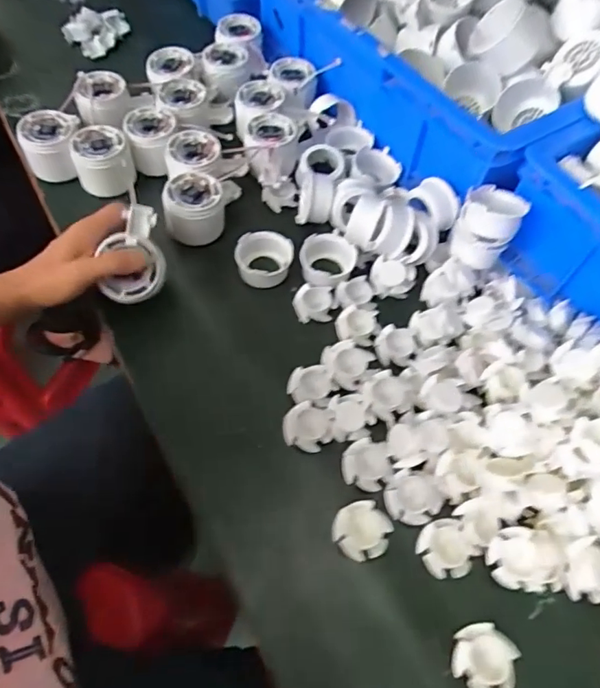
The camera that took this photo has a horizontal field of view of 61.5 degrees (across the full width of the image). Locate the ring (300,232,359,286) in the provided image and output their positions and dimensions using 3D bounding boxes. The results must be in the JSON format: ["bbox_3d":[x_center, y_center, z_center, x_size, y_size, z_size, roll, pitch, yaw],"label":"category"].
[{"bbox_3d":[0.027,-0.083,0.501,0.050,0.024,0.059,23,62,10],"label":"ring"}]

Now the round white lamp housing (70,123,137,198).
[{"bbox_3d":[-0.208,-0.193,0.533,0.056,0.047,0.054,-14,62,-11],"label":"round white lamp housing"}]

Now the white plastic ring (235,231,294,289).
[{"bbox_3d":[-0.035,-0.084,0.500,0.054,0.033,0.049,-2,60,-4],"label":"white plastic ring"}]

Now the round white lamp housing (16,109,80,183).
[{"bbox_3d":[-0.262,-0.214,0.538,0.052,0.052,0.056,1,60,-2],"label":"round white lamp housing"}]

